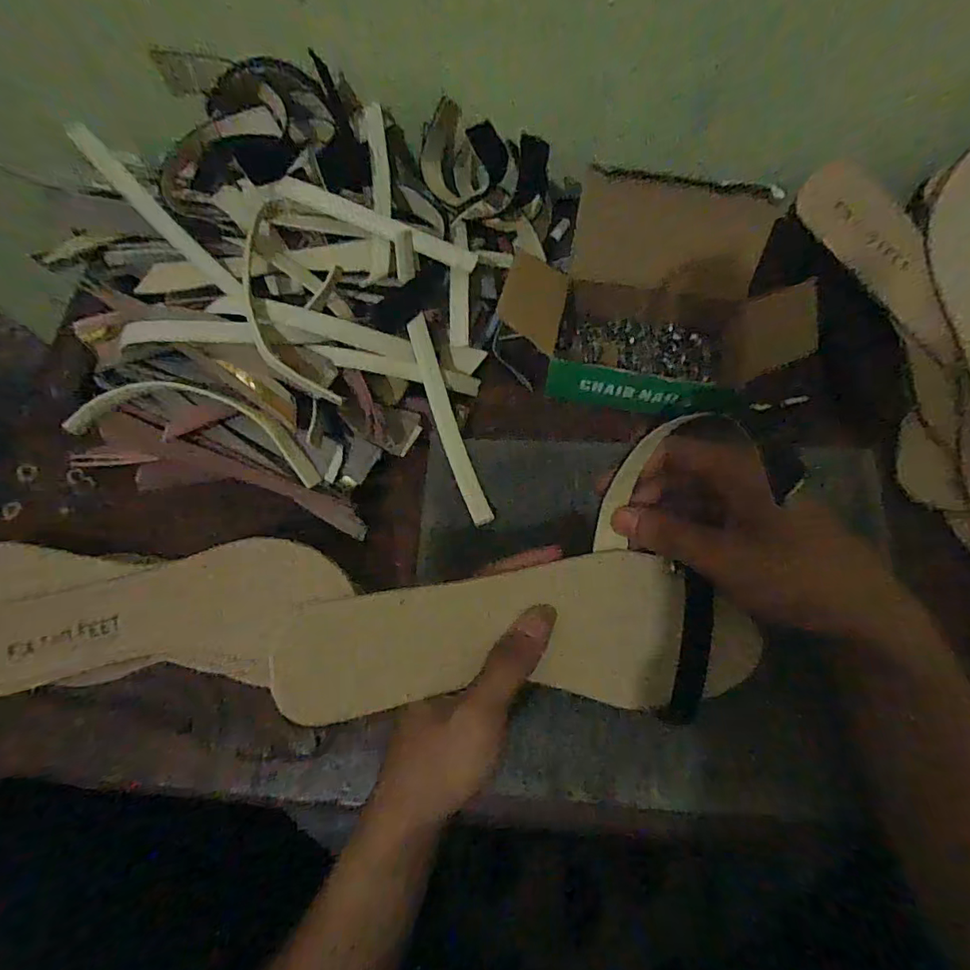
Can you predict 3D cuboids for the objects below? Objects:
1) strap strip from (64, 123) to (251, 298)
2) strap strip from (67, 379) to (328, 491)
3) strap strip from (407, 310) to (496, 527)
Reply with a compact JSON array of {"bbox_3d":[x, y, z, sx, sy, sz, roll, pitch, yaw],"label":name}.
[{"bbox_3d":[-0.204,-0.168,0.327,0.014,0.007,0.128,-46,104,-11],"label":"strap strip"},{"bbox_3d":[-0.192,-0.041,0.336,0.185,0.013,0.046,12,91,9],"label":"strap strip"},{"bbox_3d":[-0.024,-0.042,0.338,0.016,0.027,0.139,-19,74,-4],"label":"strap strip"}]

